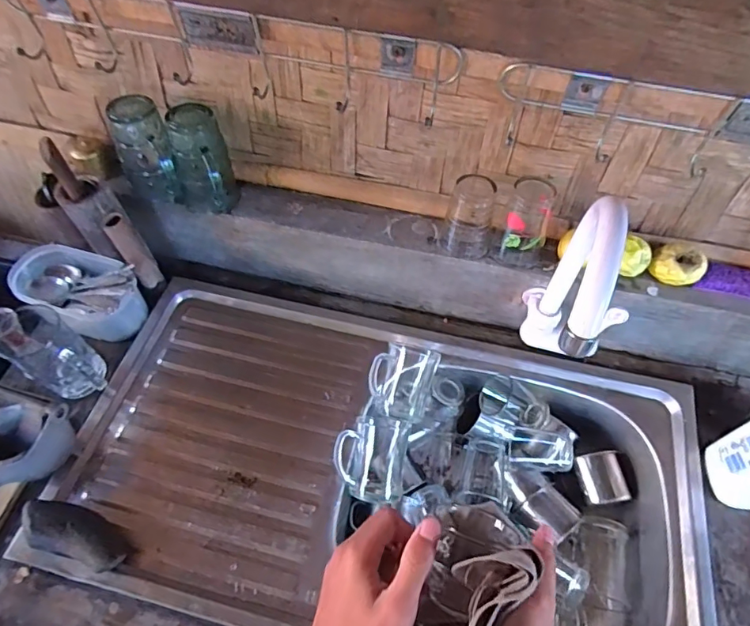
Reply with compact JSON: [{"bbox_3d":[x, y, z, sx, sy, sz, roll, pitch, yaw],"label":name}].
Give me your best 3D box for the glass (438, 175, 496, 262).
[{"bbox_3d":[0.120,-0.122,0.625,0.062,0.094,0.056,18,60,10],"label":"glass"}]

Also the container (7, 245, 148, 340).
[{"bbox_3d":[-0.412,-0.032,0.695,0.181,0.075,0.110,28,61,17],"label":"container"}]

